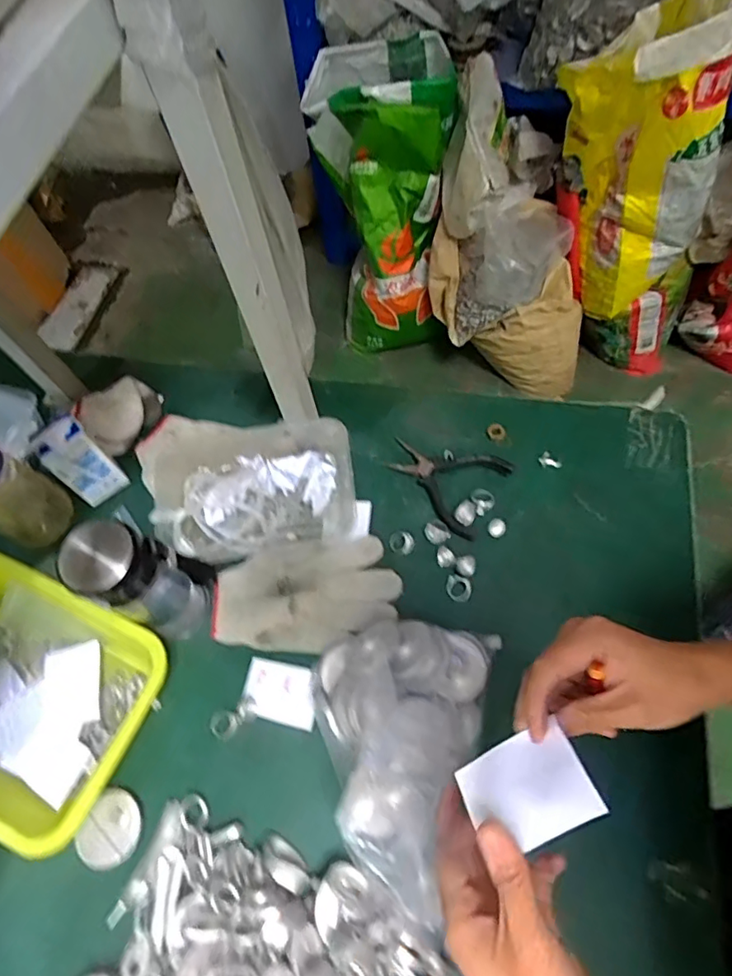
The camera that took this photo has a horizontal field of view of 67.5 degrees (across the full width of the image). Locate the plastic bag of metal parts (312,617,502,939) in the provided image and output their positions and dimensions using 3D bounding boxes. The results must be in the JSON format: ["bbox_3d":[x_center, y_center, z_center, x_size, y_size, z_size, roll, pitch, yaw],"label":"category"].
[{"bbox_3d":[0.022,0.214,0.500,0.157,0.063,0.208,16,66,12],"label":"plastic bag of metal parts"}]

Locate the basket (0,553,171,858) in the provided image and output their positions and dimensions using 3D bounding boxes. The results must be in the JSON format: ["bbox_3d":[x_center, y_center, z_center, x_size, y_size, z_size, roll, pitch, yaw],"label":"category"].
[{"bbox_3d":[-0.337,0.195,0.538,0.252,0.066,0.191,21,67,14],"label":"basket"}]

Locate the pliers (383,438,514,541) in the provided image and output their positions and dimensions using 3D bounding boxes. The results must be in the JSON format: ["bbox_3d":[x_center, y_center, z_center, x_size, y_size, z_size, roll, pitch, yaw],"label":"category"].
[{"bbox_3d":[0.084,-0.003,0.624,0.135,0.012,0.097,17,72,19],"label":"pliers"}]

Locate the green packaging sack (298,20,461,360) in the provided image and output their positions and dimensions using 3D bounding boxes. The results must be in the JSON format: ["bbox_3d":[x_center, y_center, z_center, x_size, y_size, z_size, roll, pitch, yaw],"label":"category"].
[{"bbox_3d":[0.044,-0.710,1.405,0.340,0.719,0.233,0,30,3],"label":"green packaging sack"}]

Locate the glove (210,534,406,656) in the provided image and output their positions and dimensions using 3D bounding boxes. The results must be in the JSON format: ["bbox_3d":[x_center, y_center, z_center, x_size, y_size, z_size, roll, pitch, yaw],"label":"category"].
[{"bbox_3d":[-0.065,0.111,0.584,0.192,0.016,0.116,-1,63,3],"label":"glove"}]

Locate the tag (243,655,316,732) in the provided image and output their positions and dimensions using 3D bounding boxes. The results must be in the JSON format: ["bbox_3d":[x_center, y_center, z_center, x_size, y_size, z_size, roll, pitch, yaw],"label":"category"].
[{"bbox_3d":[-0.086,0.207,0.556,0.075,0.007,0.056,11,61,5],"label":"tag"}]

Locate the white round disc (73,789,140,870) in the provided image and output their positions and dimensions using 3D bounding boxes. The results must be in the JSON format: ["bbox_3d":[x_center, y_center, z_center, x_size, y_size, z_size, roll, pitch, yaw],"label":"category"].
[{"bbox_3d":[-0.232,0.311,0.498,0.053,0.007,0.058,23,67,15],"label":"white round disc"}]

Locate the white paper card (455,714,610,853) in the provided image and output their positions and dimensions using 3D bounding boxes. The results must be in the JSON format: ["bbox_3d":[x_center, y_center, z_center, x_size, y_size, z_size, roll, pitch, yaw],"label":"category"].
[{"bbox_3d":[0.085,0.161,0.295,0.069,0.004,0.049,-37,46,17],"label":"white paper card"}]

